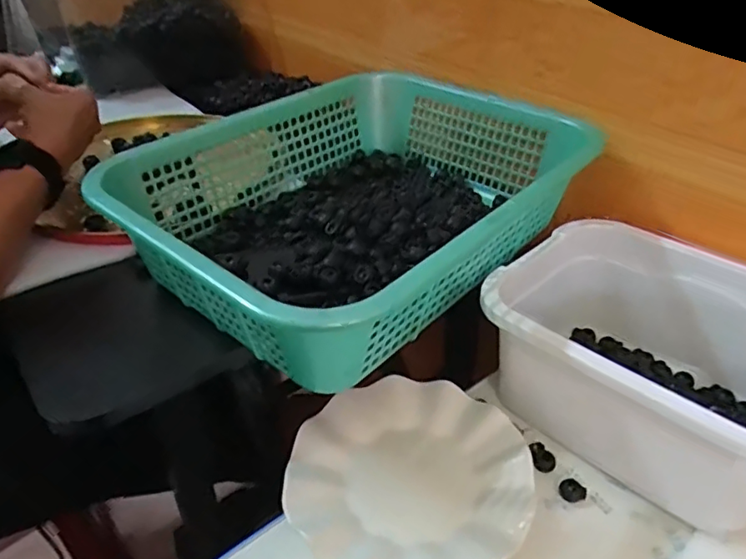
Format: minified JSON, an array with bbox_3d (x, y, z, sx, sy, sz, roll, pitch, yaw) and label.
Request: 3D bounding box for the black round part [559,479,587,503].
[{"bbox_3d":[0.155,0.163,0.454,0.018,0.009,0.017,0,36,0],"label":"black round part"}]

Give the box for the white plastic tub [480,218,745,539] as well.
[{"bbox_3d":[0.223,0.063,0.470,0.185,0.108,0.249,-30,45,-33],"label":"white plastic tub"}]

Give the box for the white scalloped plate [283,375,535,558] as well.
[{"bbox_3d":[0.029,0.148,0.458,0.178,0.022,0.173,0,36,0],"label":"white scalloped plate"}]

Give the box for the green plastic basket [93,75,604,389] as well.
[{"bbox_3d":[-0.009,-0.071,0.527,0.291,0.102,0.383,27,45,33],"label":"green plastic basket"}]

